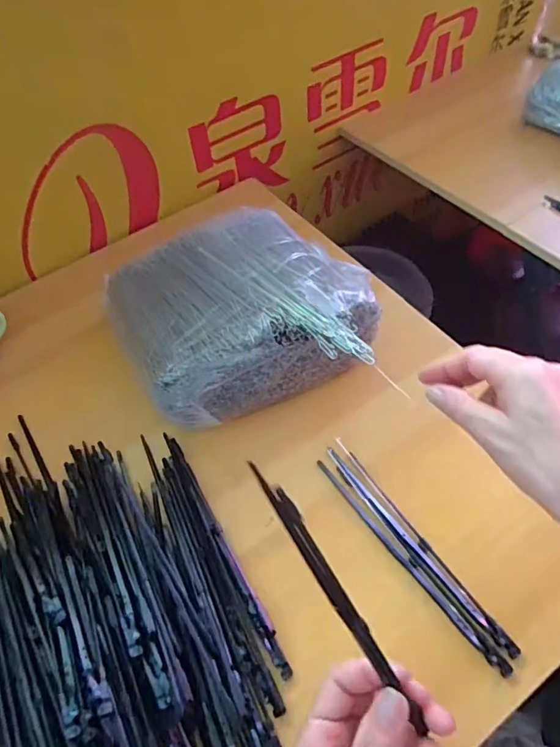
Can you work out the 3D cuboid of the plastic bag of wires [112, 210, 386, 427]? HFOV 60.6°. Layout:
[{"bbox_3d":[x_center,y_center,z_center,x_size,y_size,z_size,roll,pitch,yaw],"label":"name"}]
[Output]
[{"bbox_3d":[-0.034,-0.054,0.453,0.227,0.079,0.222,-21,57,-11],"label":"plastic bag of wires"}]

